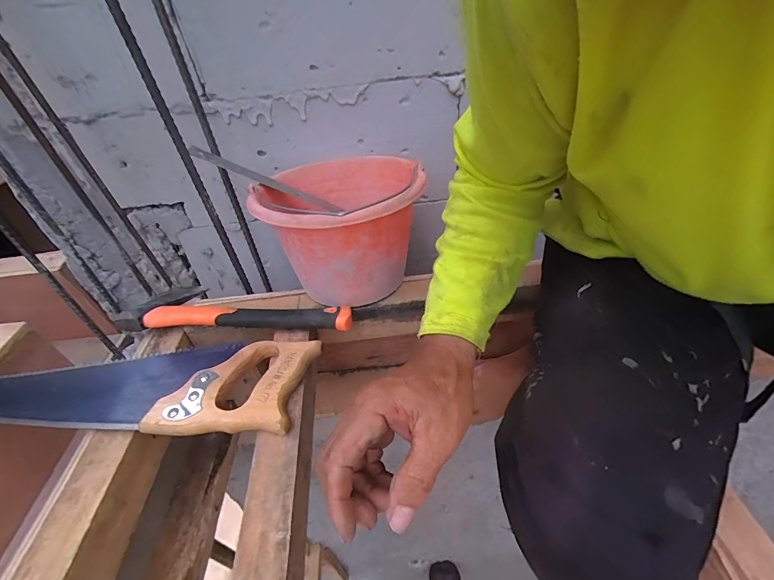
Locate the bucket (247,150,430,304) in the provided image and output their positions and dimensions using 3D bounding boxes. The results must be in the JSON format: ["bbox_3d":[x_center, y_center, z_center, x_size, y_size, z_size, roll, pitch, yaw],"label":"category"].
[{"bbox_3d":[-0.061,-0.096,0.541,0.222,0.156,0.253,-6,40,1],"label":"bucket"}]

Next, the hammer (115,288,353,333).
[{"bbox_3d":[-0.211,0.016,0.550,0.334,0.027,0.109,-1,41,7],"label":"hammer"}]

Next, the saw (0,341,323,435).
[{"bbox_3d":[-0.345,0.114,0.463,0.503,0.022,0.118,-1,41,8],"label":"saw"}]

